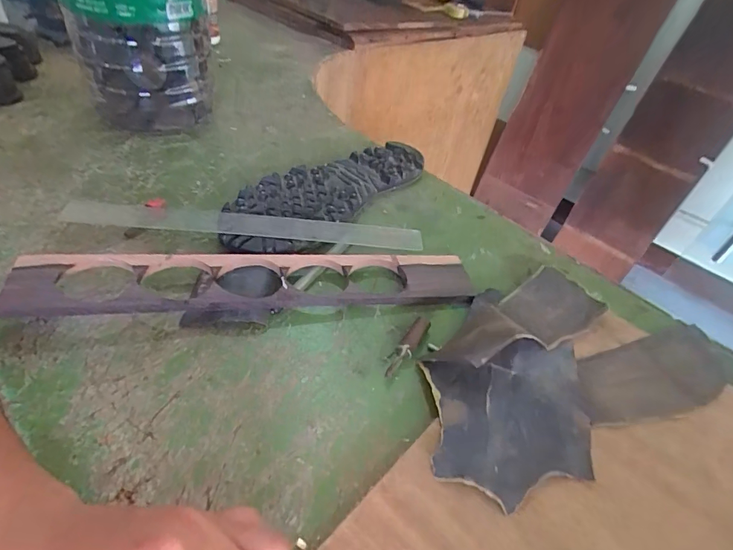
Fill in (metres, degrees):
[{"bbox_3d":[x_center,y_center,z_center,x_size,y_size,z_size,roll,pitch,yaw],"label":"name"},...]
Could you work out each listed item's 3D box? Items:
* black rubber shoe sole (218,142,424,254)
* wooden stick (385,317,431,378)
[{"bbox_3d":[-0.029,-0.090,0.438,0.100,0.015,0.274,35,47,29],"label":"black rubber shoe sole"},{"bbox_3d":[0.031,0.053,0.312,0.012,0.010,0.060,23,42,18],"label":"wooden stick"}]

